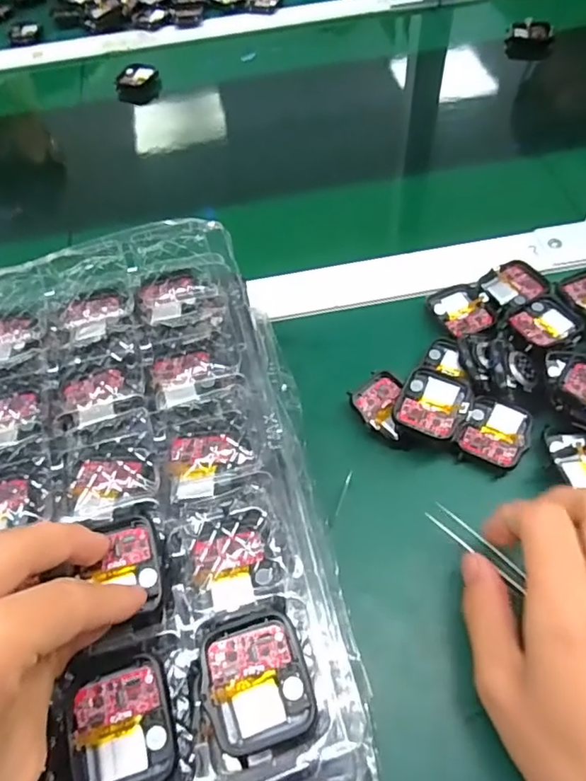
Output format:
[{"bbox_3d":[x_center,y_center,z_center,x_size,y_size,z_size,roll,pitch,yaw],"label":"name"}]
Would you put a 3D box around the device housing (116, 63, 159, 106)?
[{"bbox_3d":[-0.166,-0.335,0.620,0.041,0.027,0.039,3,56,6],"label":"device housing"}]

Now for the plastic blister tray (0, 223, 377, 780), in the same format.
[{"bbox_3d":[-0.126,0.054,0.267,0.264,0.040,0.292,-12,56,-4],"label":"plastic blister tray"}]

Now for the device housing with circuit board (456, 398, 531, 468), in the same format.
[{"bbox_3d":[0.118,0.023,0.331,0.036,0.009,0.037,21,60,18],"label":"device housing with circuit board"}]

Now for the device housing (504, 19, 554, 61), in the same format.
[{"bbox_3d":[0.259,-0.384,0.621,0.047,0.030,0.028,9,57,10],"label":"device housing"}]

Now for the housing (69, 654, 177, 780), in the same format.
[{"bbox_3d":[-0.062,0.123,0.208,0.036,0.014,0.040,-16,56,-7],"label":"housing"}]

